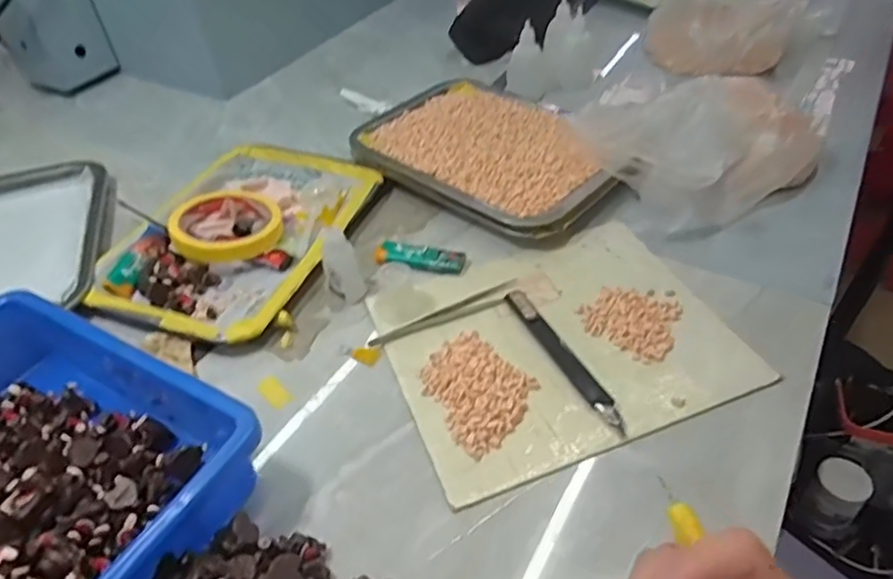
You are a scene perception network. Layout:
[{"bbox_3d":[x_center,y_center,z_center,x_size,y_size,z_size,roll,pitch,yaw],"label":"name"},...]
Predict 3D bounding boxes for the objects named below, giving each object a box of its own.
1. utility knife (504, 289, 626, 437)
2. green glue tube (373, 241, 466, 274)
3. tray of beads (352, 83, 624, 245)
[{"bbox_3d":[0.083,0.047,0.439,0.017,0.009,0.137,-22,46,-17],"label":"utility knife"},{"bbox_3d":[-0.024,-0.028,0.528,0.080,0.009,0.025,7,44,12],"label":"green glue tube"},{"bbox_3d":[0.042,-0.135,0.612,0.245,0.034,0.173,30,53,31],"label":"tray of beads"}]

